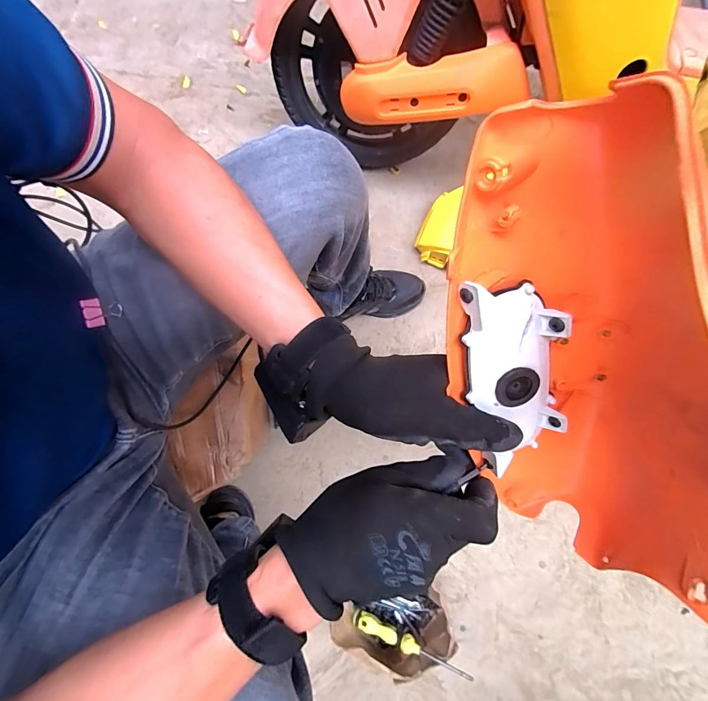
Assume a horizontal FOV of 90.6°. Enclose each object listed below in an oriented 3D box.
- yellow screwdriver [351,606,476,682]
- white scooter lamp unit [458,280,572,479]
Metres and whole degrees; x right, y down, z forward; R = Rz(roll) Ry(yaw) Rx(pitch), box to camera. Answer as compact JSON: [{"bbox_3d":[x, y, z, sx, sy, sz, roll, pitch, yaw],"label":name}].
[{"bbox_3d":[0.088,0.498,0.592,0.207,0.029,0.024,8,78,27],"label":"yellow screwdriver"},{"bbox_3d":[0.104,0.021,0.223,0.056,0.024,0.149,-28,120,-5],"label":"white scooter lamp unit"}]

